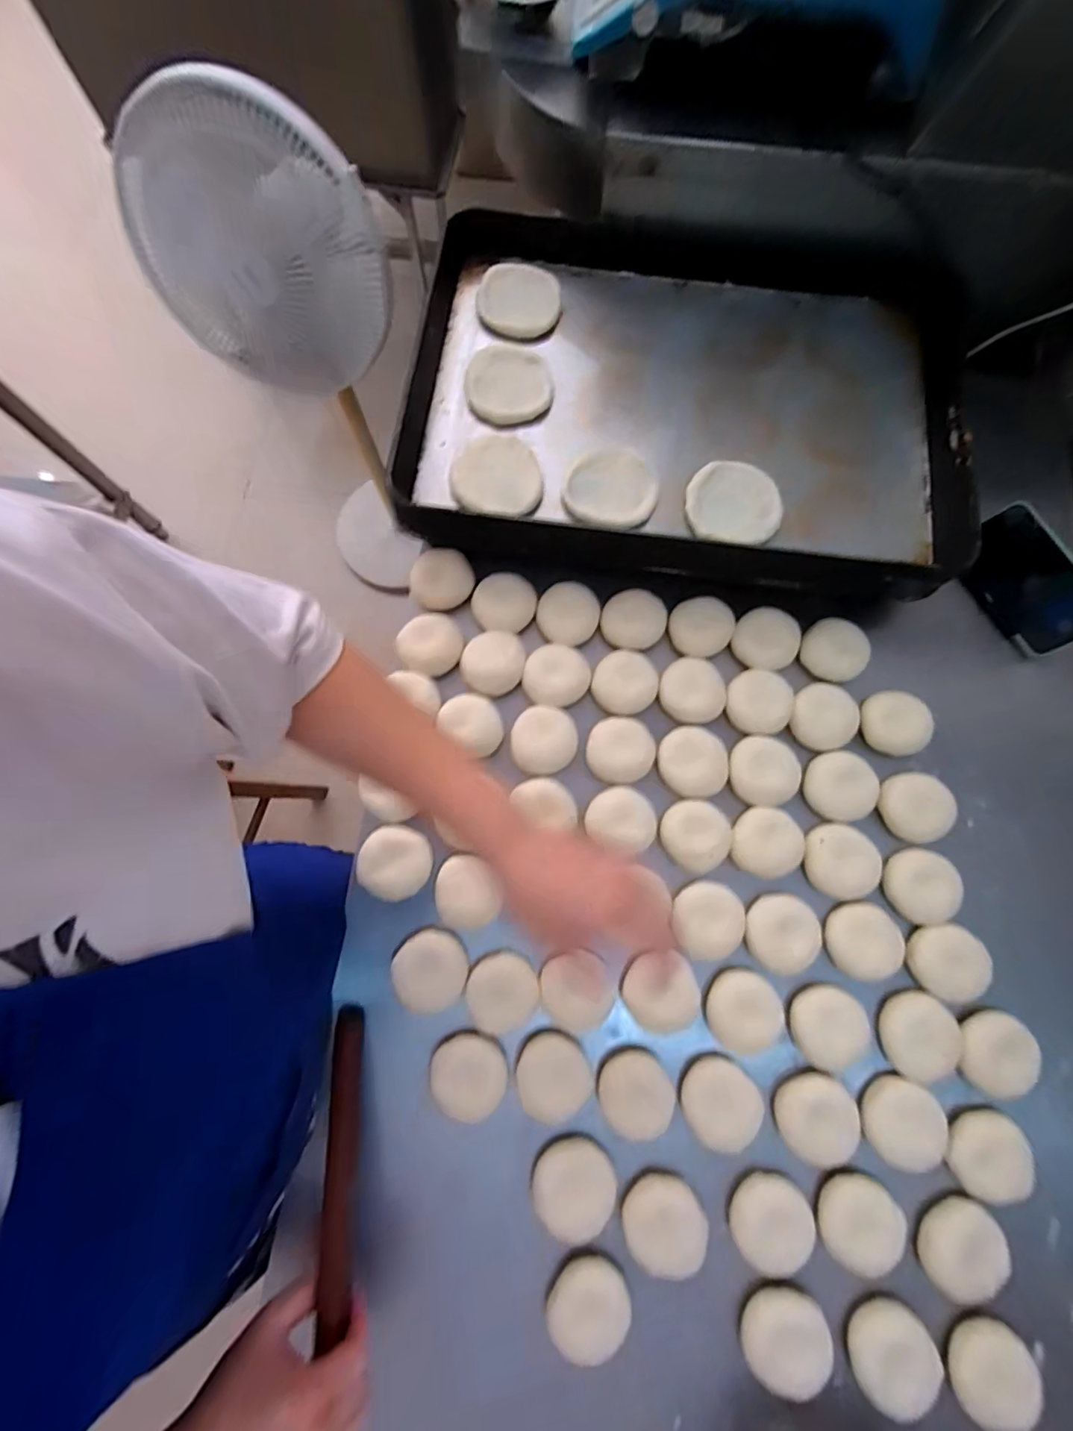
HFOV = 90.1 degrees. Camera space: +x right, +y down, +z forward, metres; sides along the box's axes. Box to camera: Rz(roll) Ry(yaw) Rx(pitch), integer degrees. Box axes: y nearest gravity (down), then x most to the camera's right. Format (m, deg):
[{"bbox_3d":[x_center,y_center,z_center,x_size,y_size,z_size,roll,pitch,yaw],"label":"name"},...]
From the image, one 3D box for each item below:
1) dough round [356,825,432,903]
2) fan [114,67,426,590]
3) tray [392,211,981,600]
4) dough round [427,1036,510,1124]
[{"bbox_3d":[-0.141,0.148,0.537,0.068,0.021,0.069,19,77,3],"label":"dough round"},{"bbox_3d":[-0.382,-0.665,0.767,0.359,0.331,0.122,-5,54,18],"label":"fan"},{"bbox_3d":[0.173,-0.362,0.603,0.594,0.067,0.420,9,79,0],"label":"tray"},{"bbox_3d":[-0.063,0.336,0.497,0.067,0.023,0.066,0,77,-1],"label":"dough round"}]

